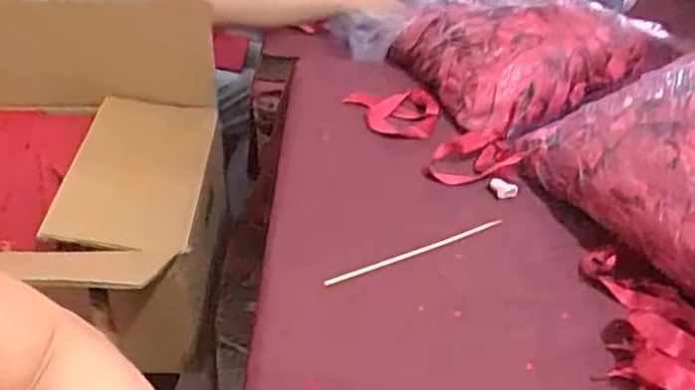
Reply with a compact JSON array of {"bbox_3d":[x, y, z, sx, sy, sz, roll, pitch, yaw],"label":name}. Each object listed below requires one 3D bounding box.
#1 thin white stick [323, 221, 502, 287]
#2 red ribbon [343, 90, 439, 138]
[{"bbox_3d":[0.066,0.052,0.639,0.191,0.004,0.009,-17,41,-23],"label":"thin white stick"},{"bbox_3d":[0.050,-0.098,0.807,0.111,0.022,0.077,8,38,7],"label":"red ribbon"}]

